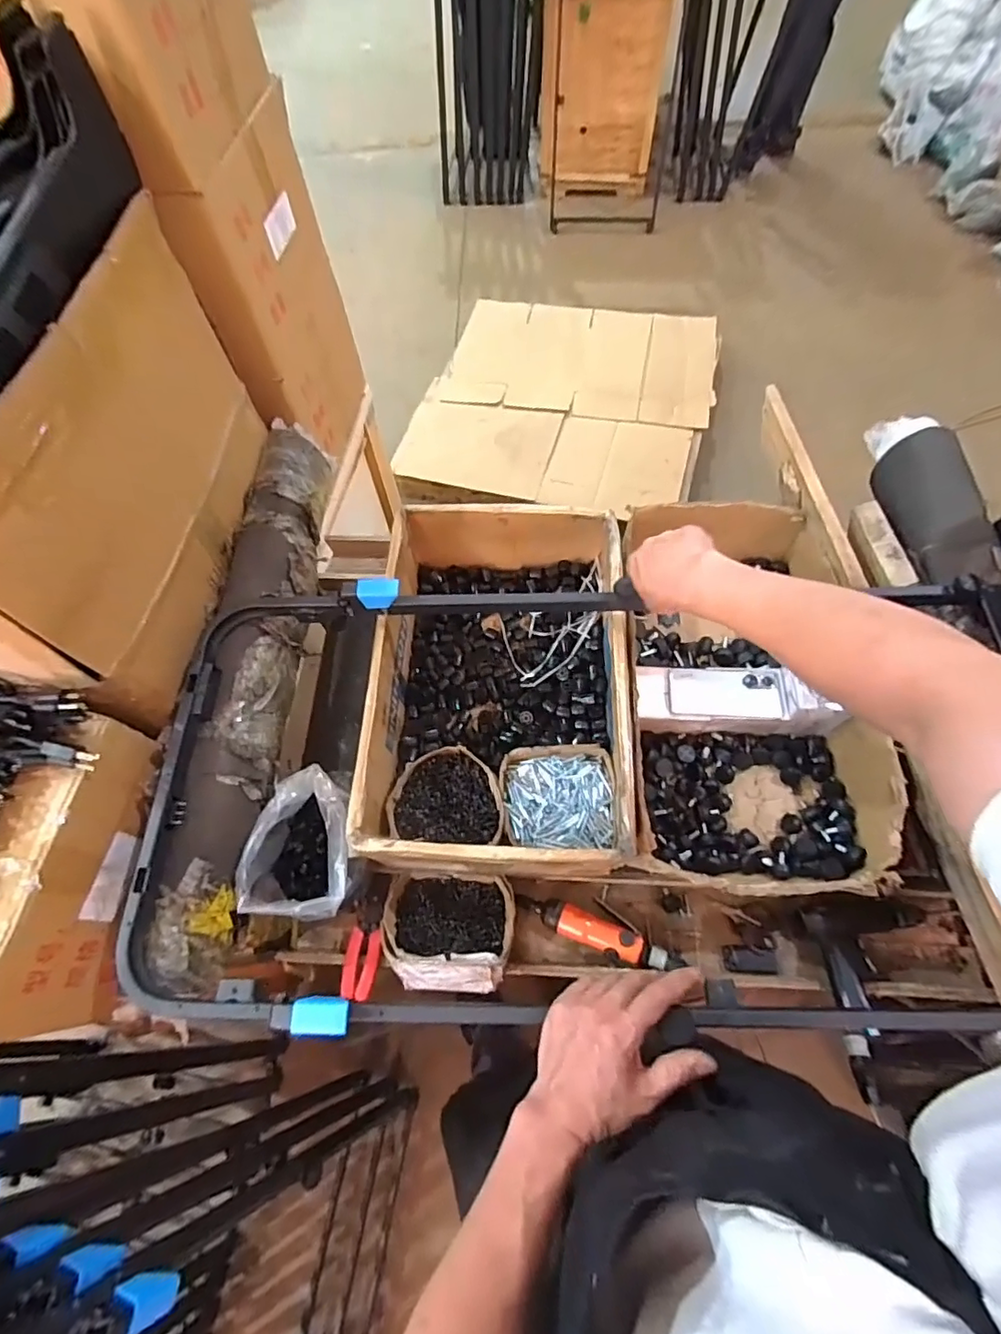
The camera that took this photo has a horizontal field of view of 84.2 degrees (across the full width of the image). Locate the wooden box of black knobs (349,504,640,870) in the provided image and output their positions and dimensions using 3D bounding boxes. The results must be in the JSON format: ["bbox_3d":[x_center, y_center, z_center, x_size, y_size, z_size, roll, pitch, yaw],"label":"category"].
[{"bbox_3d":[0.005,0.018,0.827,0.346,0.163,0.519,1,65,4],"label":"wooden box of black knobs"}]

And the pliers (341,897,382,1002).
[{"bbox_3d":[-0.194,0.395,0.782,0.046,0.020,0.129,-1,51,3],"label":"pliers"}]

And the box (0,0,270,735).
[{"bbox_3d":[-0.685,-0.296,0.667,0.538,0.444,0.560,6,65,6],"label":"box"}]

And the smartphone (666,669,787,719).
[{"bbox_3d":[0.336,0.039,0.829,0.164,0.010,0.071,0,81,5],"label":"smartphone"}]

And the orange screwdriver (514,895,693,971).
[{"bbox_3d":[0.143,0.371,0.785,0.231,0.038,0.066,24,68,14],"label":"orange screwdriver"}]

